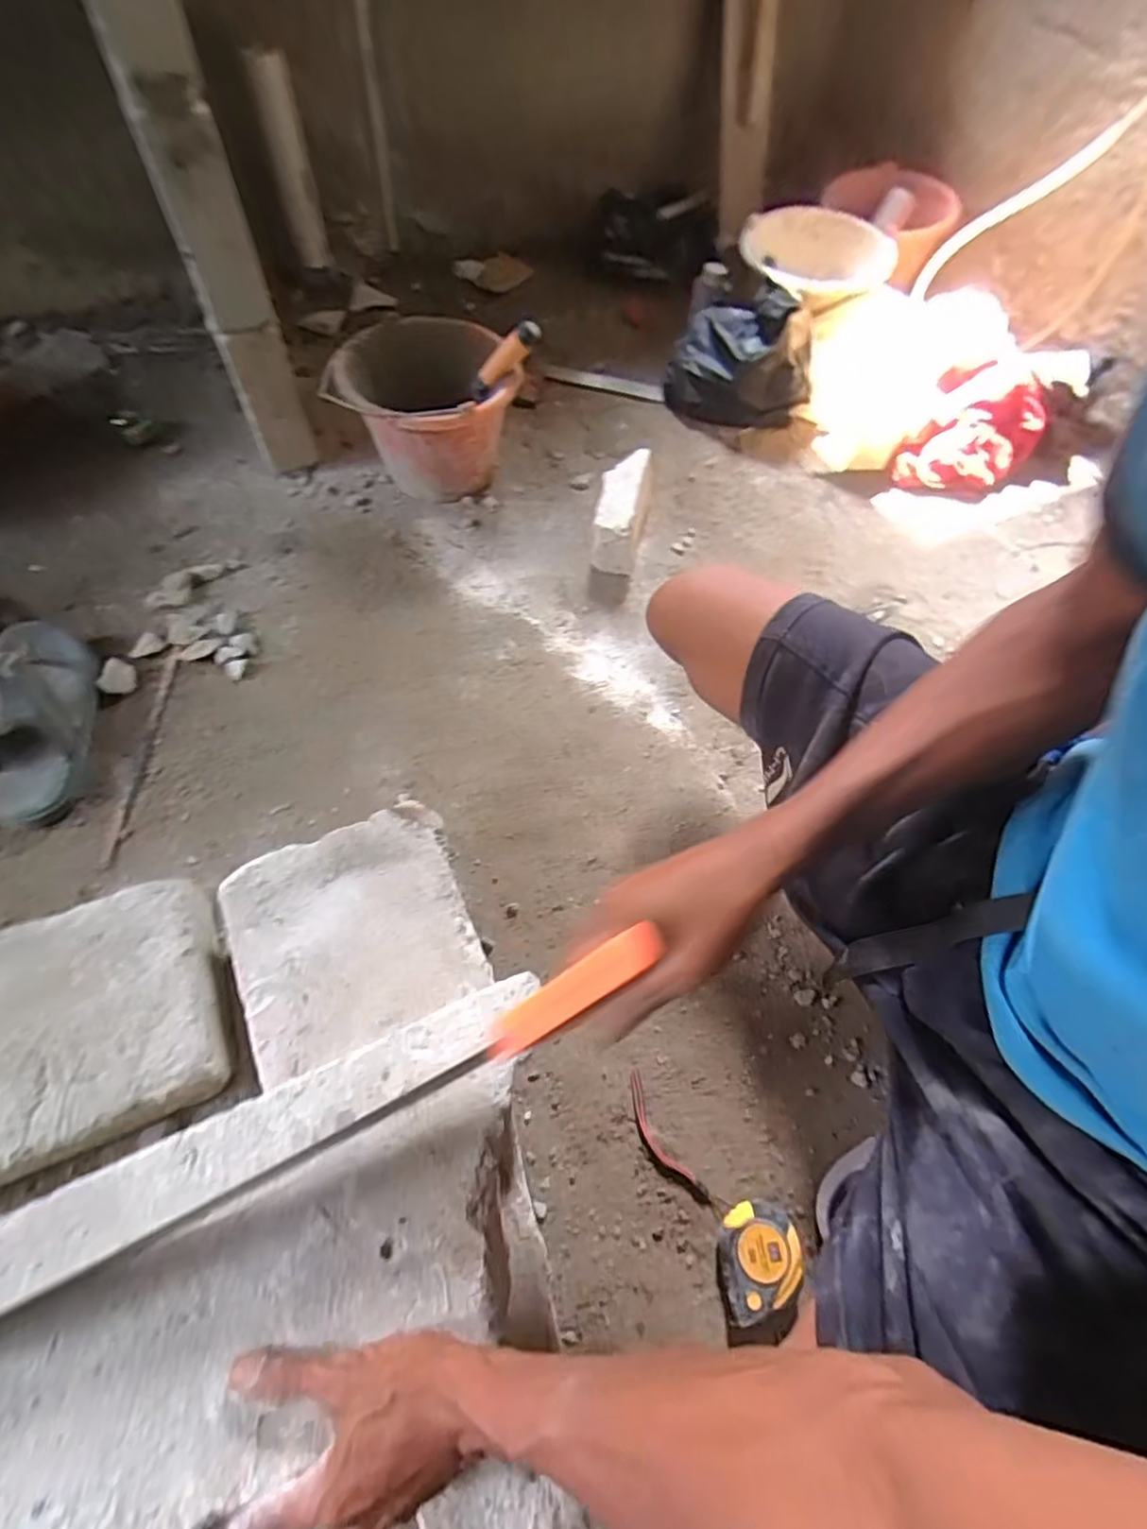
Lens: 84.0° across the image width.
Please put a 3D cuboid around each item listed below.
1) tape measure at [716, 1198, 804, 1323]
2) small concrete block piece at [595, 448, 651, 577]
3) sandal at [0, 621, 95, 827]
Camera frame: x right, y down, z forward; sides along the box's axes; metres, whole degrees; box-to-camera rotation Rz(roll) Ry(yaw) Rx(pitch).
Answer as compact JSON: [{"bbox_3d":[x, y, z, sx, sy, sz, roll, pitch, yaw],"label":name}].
[{"bbox_3d":[0.150,0.394,0.516,0.064,0.038,0.068,-4,61,-5],"label":"tape measure"},{"bbox_3d":[0.067,-0.352,0.909,0.067,0.085,0.180,8,61,2],"label":"small concrete block piece"},{"bbox_3d":[-0.626,-0.057,0.725,0.112,0.062,0.262,-18,63,-12],"label":"sandal"}]

